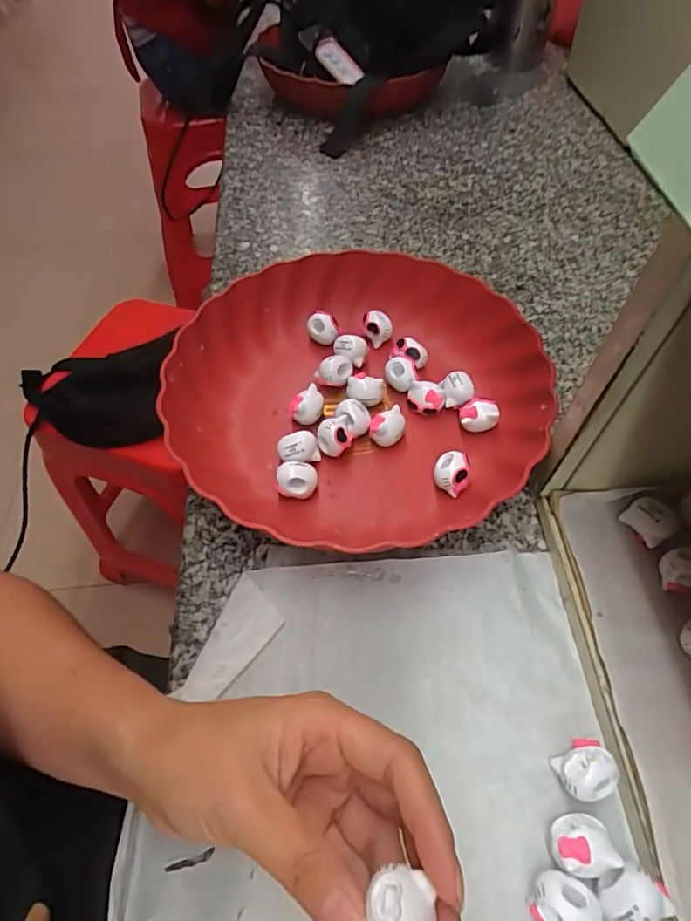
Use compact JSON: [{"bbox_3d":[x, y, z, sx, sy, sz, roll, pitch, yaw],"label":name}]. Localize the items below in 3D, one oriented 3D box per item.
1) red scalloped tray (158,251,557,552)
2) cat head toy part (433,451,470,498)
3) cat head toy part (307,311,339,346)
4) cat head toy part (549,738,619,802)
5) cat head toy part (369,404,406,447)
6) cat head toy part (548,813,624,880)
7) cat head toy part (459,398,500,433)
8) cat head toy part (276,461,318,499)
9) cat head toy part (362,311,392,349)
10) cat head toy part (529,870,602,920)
[{"bbox_3d":[0.007,-0.052,0.350,0.237,0.046,0.216,2,56,3],"label":"red scalloped tray"},{"bbox_3d":[0.067,0.008,0.324,0.021,0.021,0.022,15,58,11],"label":"cat head toy part"},{"bbox_3d":[-0.017,-0.101,0.395,0.023,0.022,0.023,-6,56,-2],"label":"cat head toy part"},{"bbox_3d":[0.109,0.141,0.234,0.024,0.019,0.023,-6,56,-2],"label":"cat head toy part"},{"bbox_3d":[0.029,-0.021,0.344,0.023,0.023,0.018,-23,59,-13],"label":"cat head toy part"},{"bbox_3d":[0.100,0.164,0.218,0.024,0.019,0.022,-4,56,-2],"label":"cat head toy part"},{"bbox_3d":[0.090,-0.030,0.348,0.026,0.021,0.018,0,56,2],"label":"cat head toy part"},{"bbox_3d":[-0.030,0.012,0.323,0.023,0.023,0.020,5,57,5],"label":"cat head toy part"},{"bbox_3d":[0.024,-0.101,0.393,0.020,0.021,0.018,-21,58,-12],"label":"cat head toy part"},{"bbox_3d":[0.089,0.181,0.208,0.026,0.019,0.021,1,56,2],"label":"cat head toy part"}]

